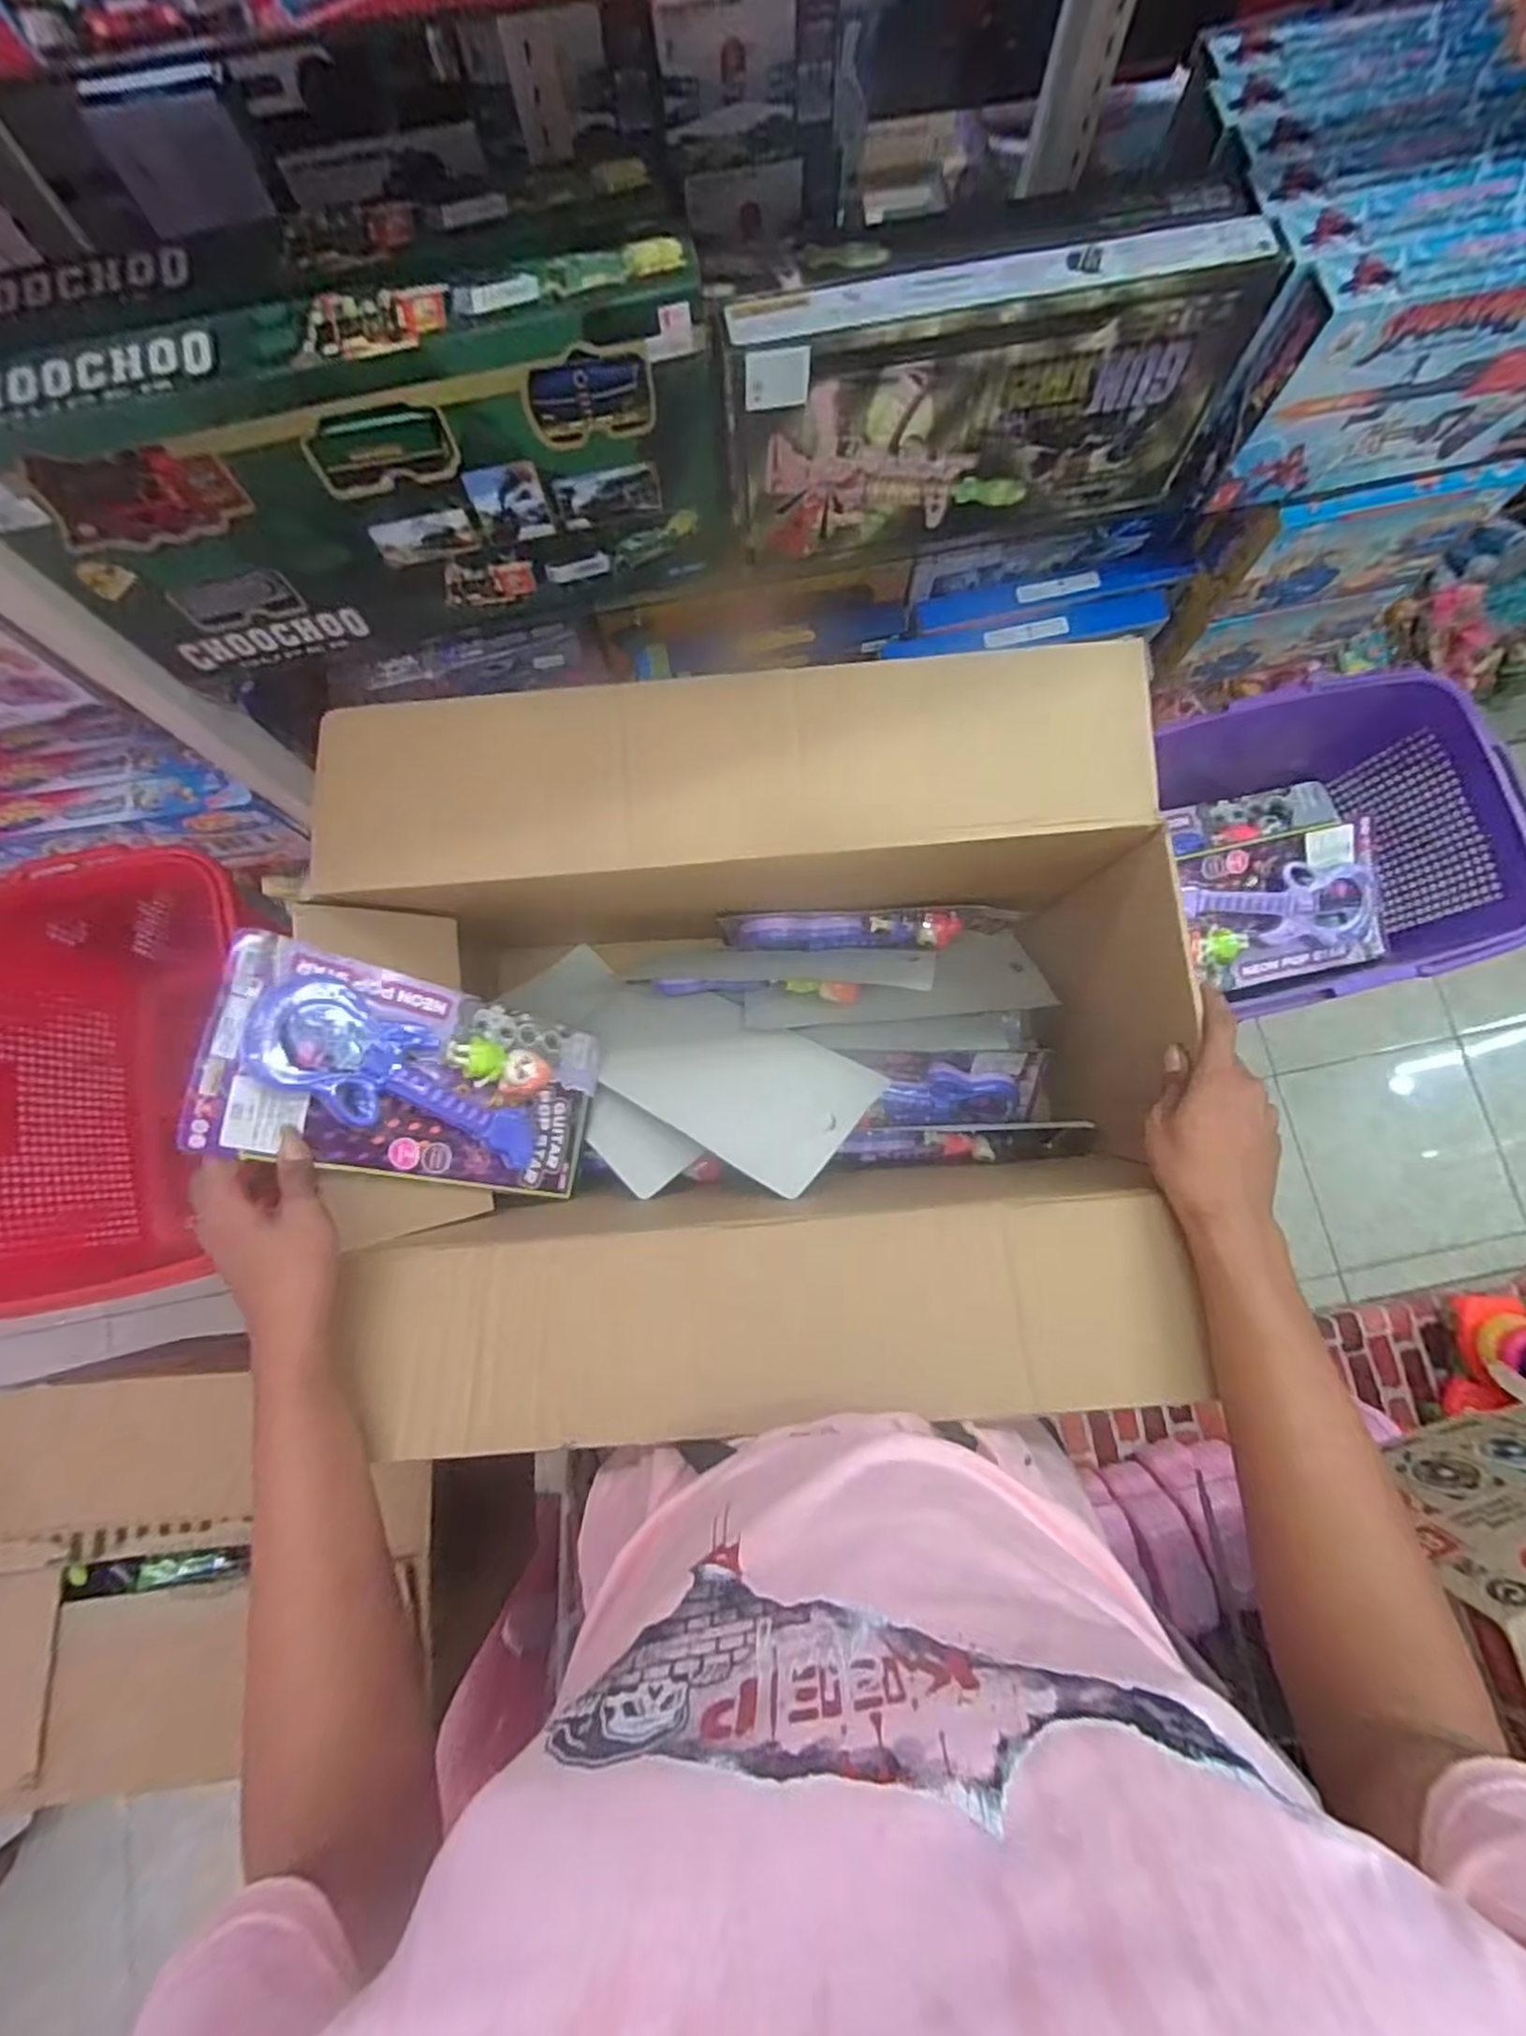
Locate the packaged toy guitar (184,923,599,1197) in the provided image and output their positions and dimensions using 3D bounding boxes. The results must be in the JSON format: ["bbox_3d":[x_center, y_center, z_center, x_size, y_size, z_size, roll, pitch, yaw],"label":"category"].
[{"bbox_3d":[-0.266,0.051,0.605,0.045,0.308,0.150,5,77,42],"label":"packaged toy guitar"}]

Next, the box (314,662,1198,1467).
[{"bbox_3d":[0.000,0.035,0.664,0.615,0.333,0.509,-5,80,-1],"label":"box"}]

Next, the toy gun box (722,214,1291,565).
[{"bbox_3d":[0.186,-0.527,0.654,0.429,0.205,0.065,-11,80,-2],"label":"toy gun box"}]

